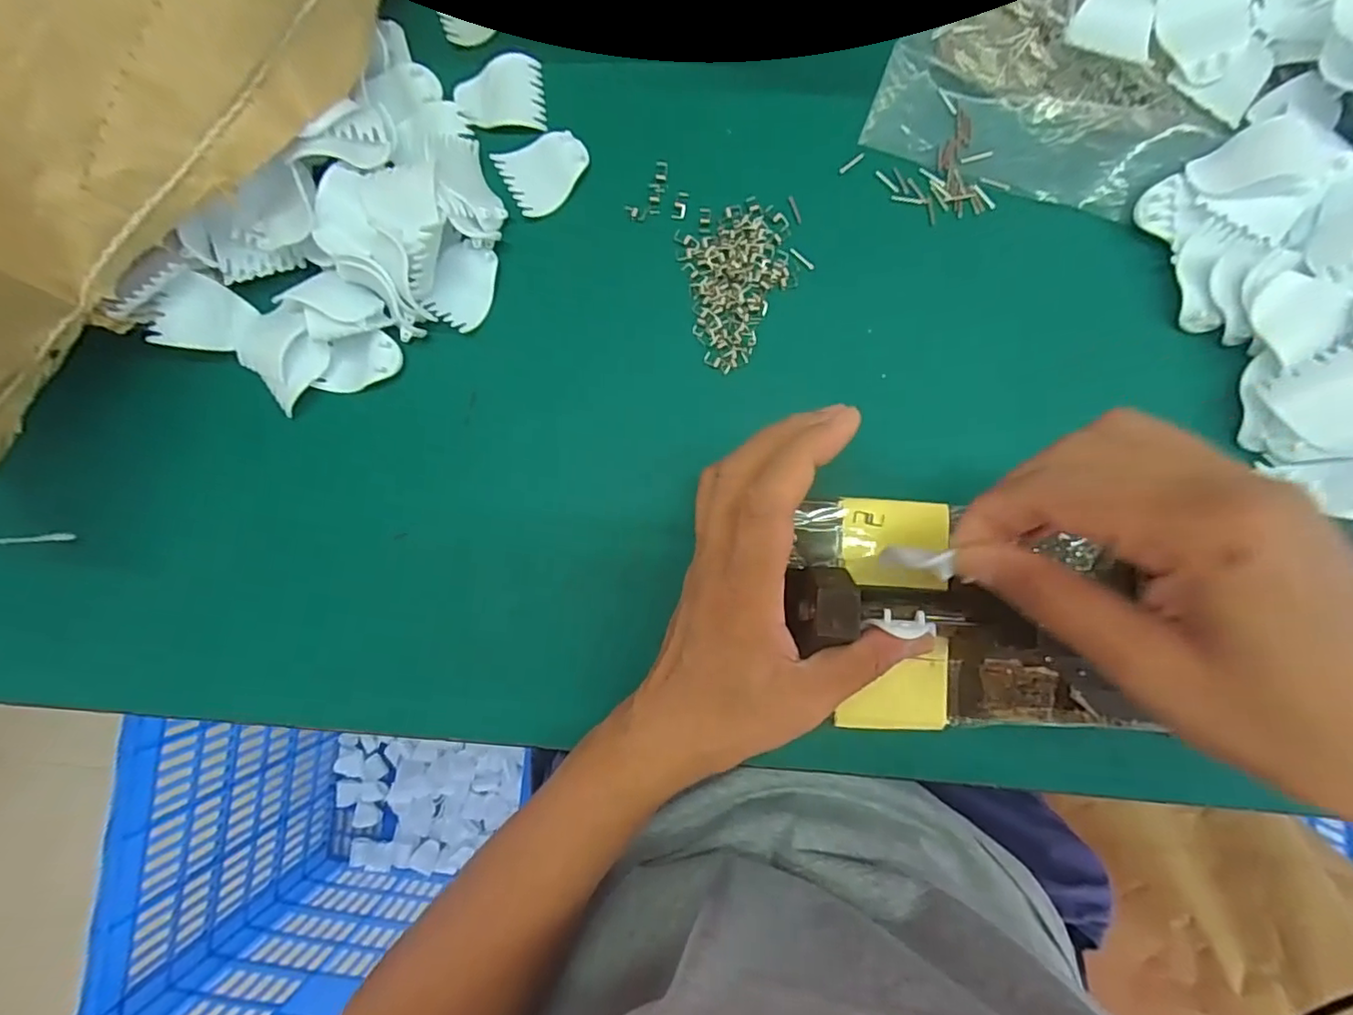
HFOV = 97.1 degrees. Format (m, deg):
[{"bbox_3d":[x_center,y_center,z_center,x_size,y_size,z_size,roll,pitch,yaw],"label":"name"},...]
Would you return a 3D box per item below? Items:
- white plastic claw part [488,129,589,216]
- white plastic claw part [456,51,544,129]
[{"bbox_3d":[-0.069,-0.179,0.318,0.044,0.007,0.038,-29,85,1],"label":"white plastic claw part"},{"bbox_3d":[-0.095,-0.225,0.324,0.044,0.008,0.036,-1,87,3],"label":"white plastic claw part"}]

